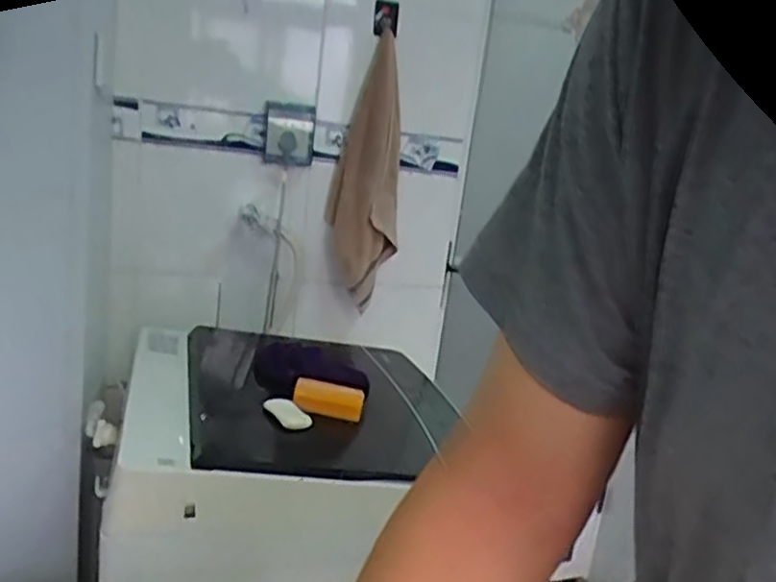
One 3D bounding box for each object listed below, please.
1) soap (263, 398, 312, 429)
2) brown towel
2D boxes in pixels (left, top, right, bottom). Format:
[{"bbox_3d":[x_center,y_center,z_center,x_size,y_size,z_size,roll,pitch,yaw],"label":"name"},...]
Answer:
[{"bbox_3d":[-0.155,0.188,1.100,0.044,0.023,0.082,-3,16,-37],"label":"soap"},{"bbox_3d":[-0.040,-0.247,1.499,0.149,0.523,0.111,7,13,-1],"label":"brown towel"}]

